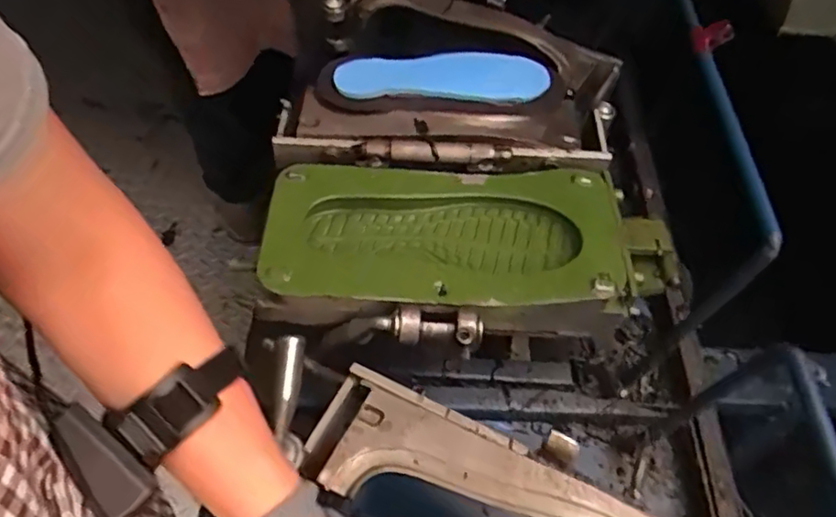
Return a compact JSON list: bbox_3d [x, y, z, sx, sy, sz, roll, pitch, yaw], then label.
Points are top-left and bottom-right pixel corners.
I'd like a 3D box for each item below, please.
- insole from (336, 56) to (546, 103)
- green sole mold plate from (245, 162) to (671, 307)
[{"bbox_3d":[0.028,-0.196,0.705,0.235,0.026,0.068,-2,53,-4],"label":"insole"},{"bbox_3d":[0.045,-0.020,0.621,0.379,0.049,0.165,2,53,0],"label":"green sole mold plate"}]

